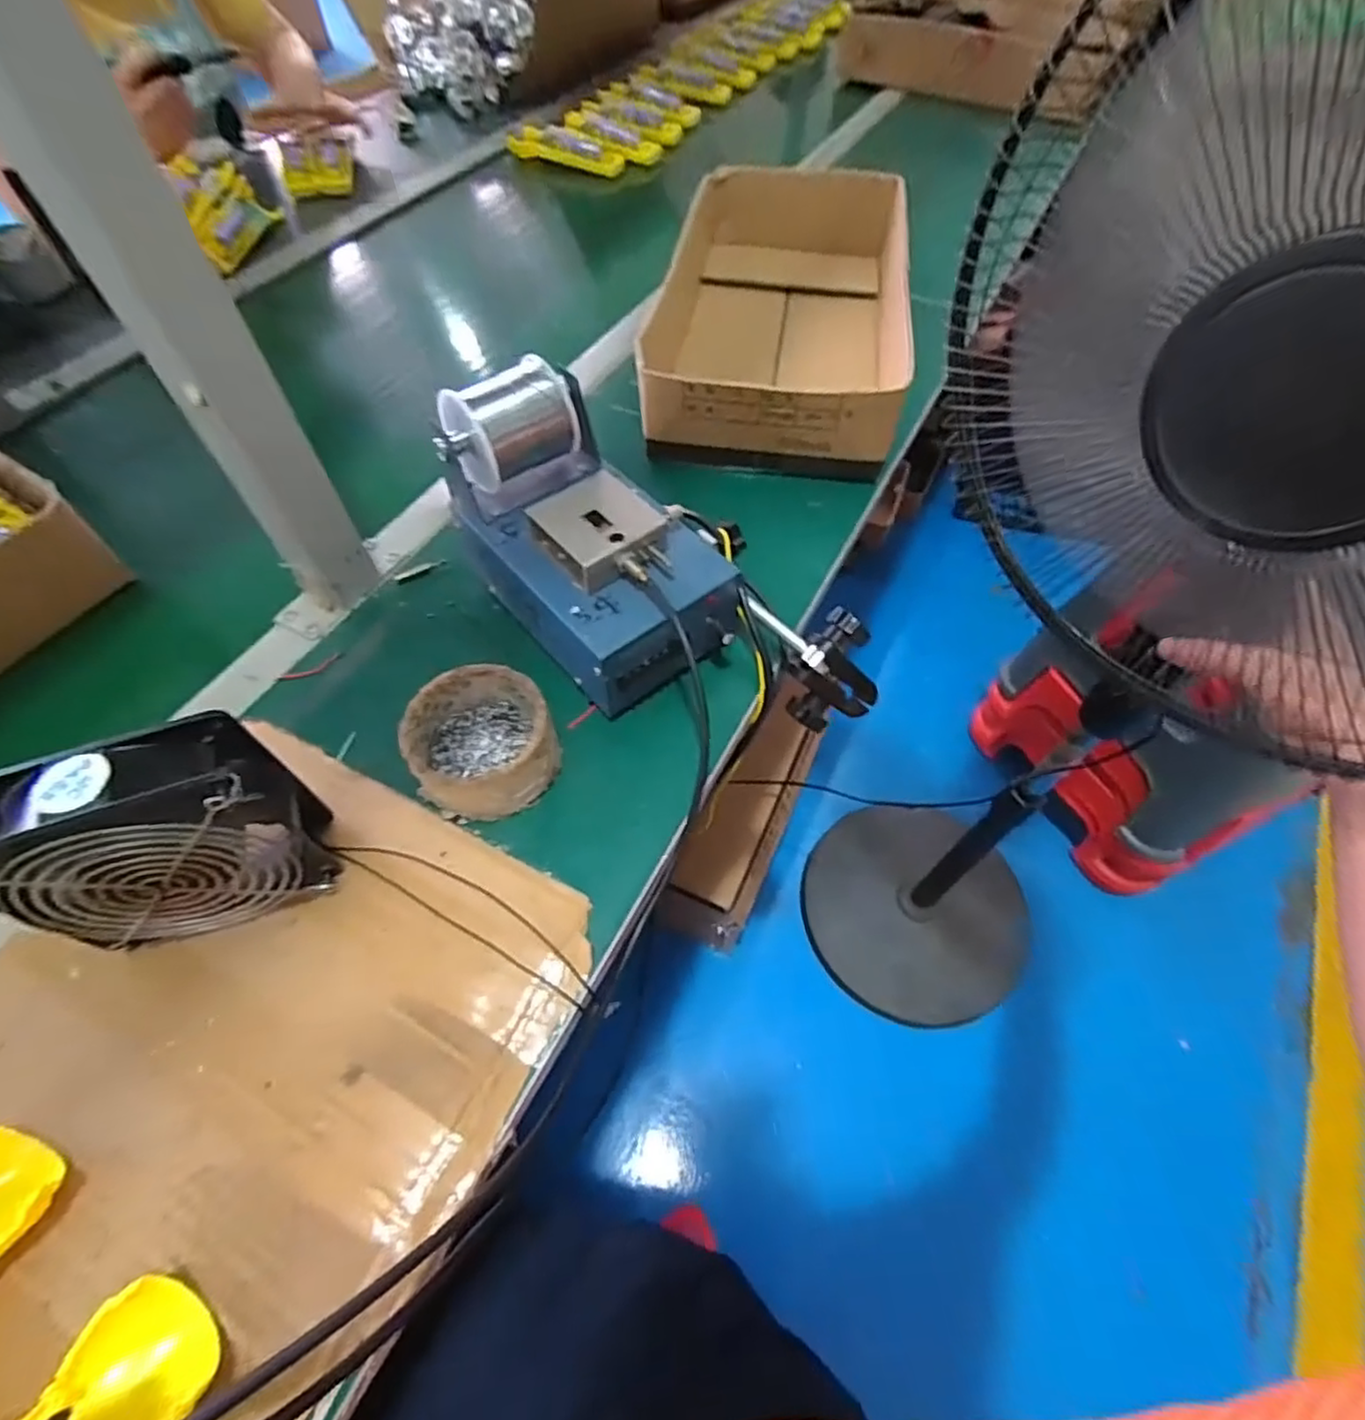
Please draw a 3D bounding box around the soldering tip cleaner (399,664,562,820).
[{"bbox_3d":[-0.123,0.017,0.415,0.082,0.044,0.083,0,58,1],"label":"soldering tip cleaner"}]

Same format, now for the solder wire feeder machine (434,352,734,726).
[{"bbox_3d":[-0.066,-0.117,0.454,0.120,0.132,0.211,-36,65,-21],"label":"solder wire feeder machine"}]

